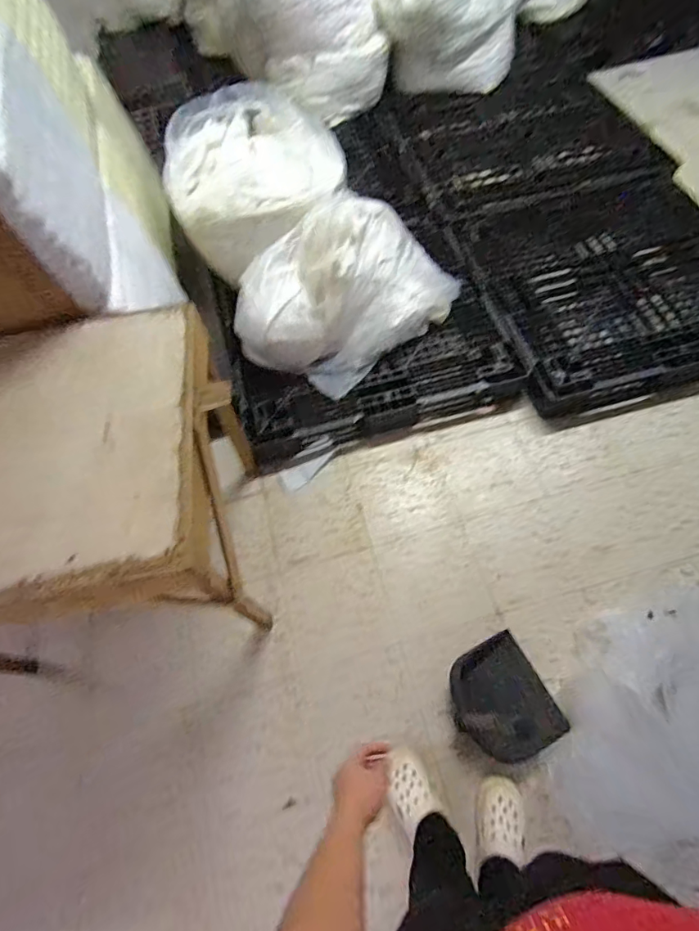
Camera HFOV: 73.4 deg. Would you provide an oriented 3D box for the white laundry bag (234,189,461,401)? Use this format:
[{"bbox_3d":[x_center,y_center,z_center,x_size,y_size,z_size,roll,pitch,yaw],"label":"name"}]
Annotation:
[{"bbox_3d":[0.001,-0.598,1.577,0.751,0.363,0.441,-34,64,-13],"label":"white laundry bag"}]

